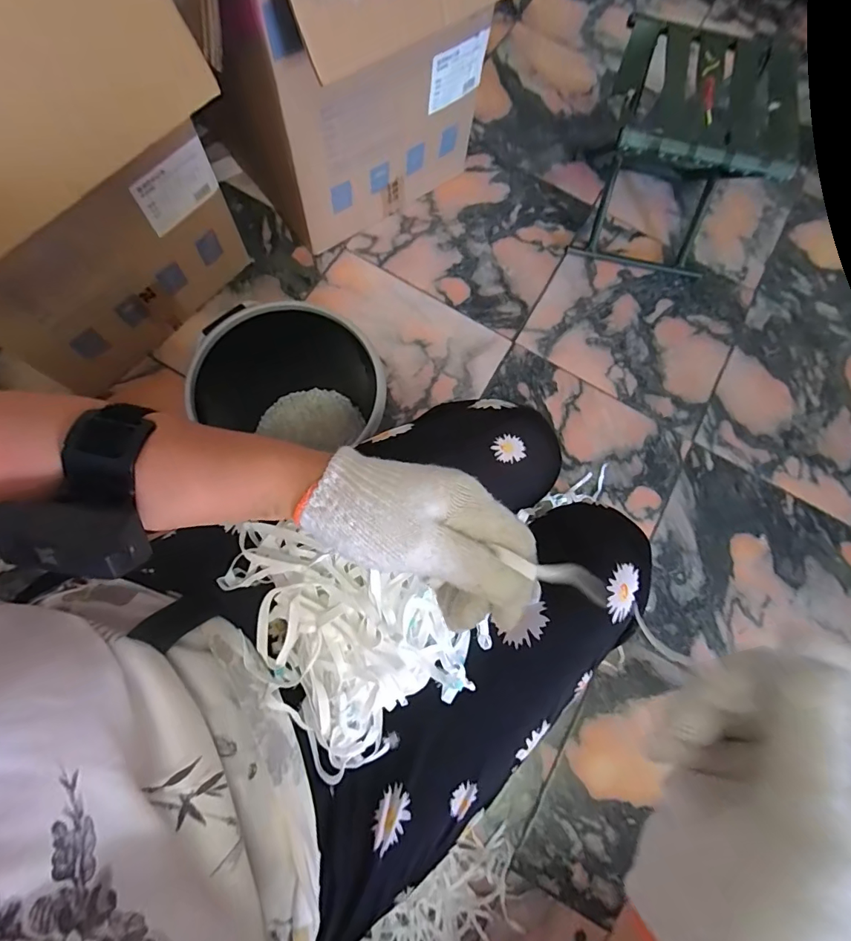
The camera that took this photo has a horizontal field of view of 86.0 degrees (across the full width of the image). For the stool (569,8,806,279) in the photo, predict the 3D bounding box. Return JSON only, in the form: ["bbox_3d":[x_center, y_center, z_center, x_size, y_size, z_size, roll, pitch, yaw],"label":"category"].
[{"bbox_3d":[0.454,-0.577,0.848,0.267,0.263,0.268,10,76,-2],"label":"stool"}]

